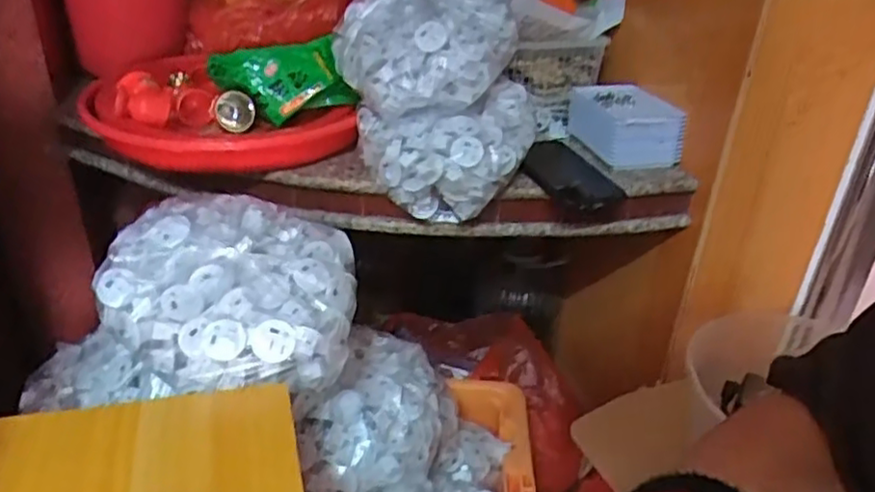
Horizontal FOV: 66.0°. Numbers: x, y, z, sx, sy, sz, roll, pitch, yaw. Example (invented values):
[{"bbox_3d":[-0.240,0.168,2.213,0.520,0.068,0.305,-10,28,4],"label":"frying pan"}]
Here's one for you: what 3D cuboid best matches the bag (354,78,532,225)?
[{"bbox_3d":[0.015,-0.097,0.712,0.180,0.118,0.095,-2,30,-10],"label":"bag"}]

